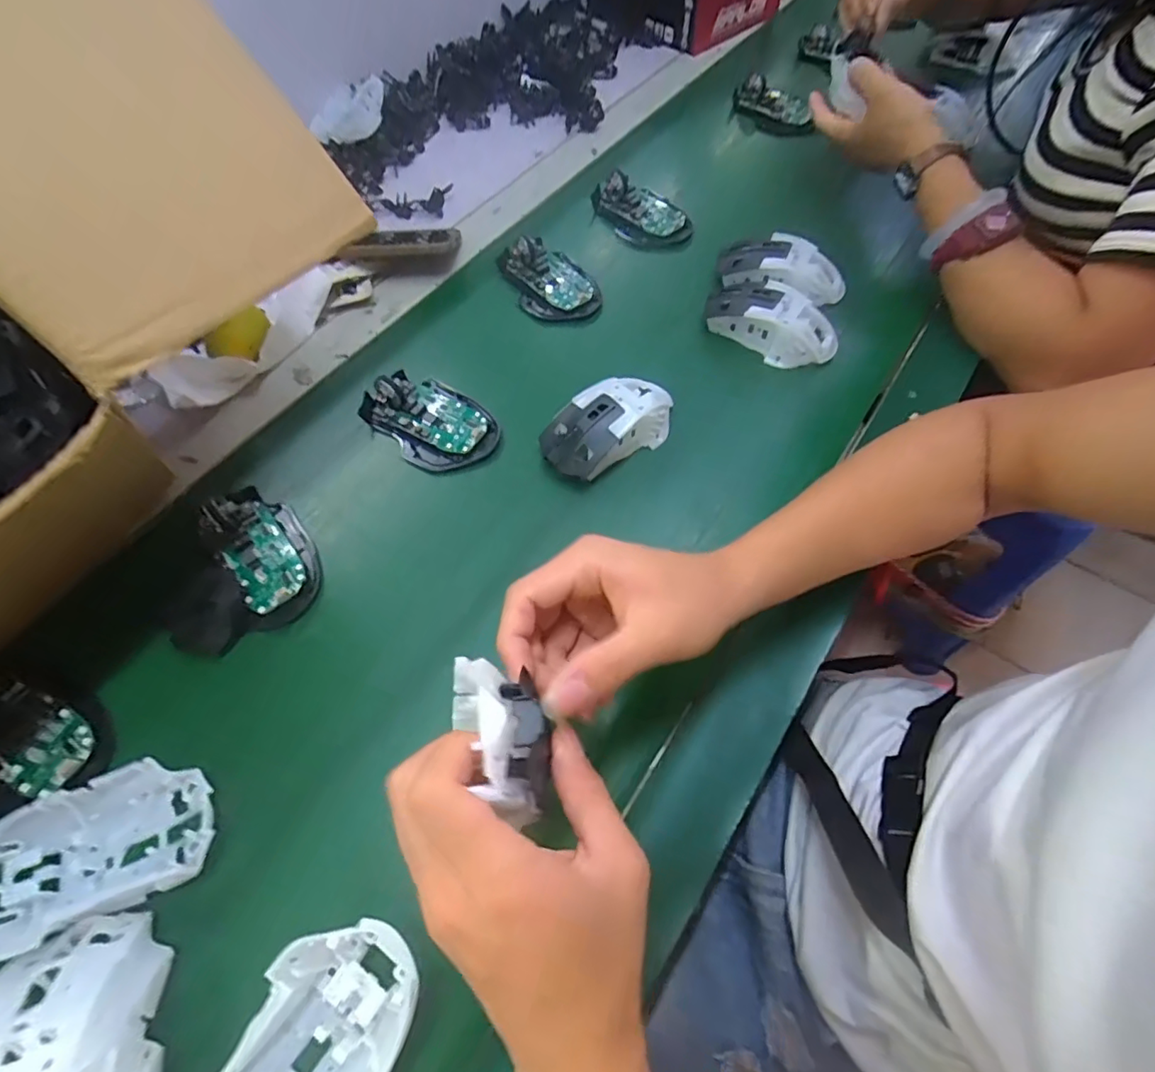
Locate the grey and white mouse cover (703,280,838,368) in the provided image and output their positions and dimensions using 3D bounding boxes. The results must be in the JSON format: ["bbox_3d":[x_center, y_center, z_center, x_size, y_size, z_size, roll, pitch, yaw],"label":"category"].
[{"bbox_3d":[0.168,-0.189,0.473,0.112,0.036,0.057,37,70,18],"label":"grey and white mouse cover"}]

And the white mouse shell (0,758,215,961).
[{"bbox_3d":[-0.255,0.167,0.290,0.112,0.032,0.065,-16,60,-21],"label":"white mouse shell"}]

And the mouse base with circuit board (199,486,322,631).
[{"bbox_3d":[-0.222,0.008,0.385,0.057,0.026,0.108,-34,67,-15],"label":"mouse base with circuit board"}]

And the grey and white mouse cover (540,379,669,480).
[{"bbox_3d":[0.028,-0.088,0.423,0.113,0.037,0.053,-32,67,-14],"label":"grey and white mouse cover"}]

